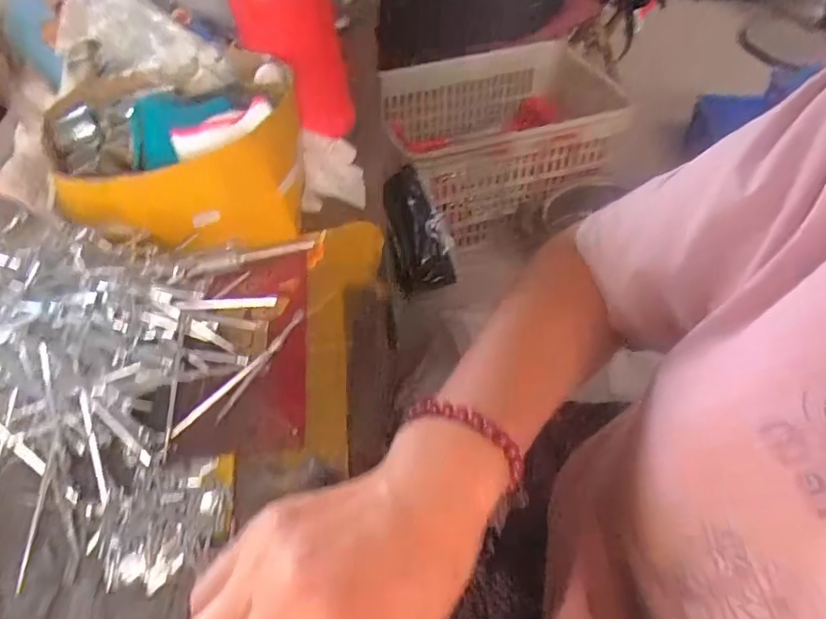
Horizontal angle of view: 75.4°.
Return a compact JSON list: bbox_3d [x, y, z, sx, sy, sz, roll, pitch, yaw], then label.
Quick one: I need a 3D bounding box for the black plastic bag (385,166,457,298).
[{"bbox_3d":[0.011,-0.150,0.999,0.117,0.149,0.181,-6,50,-3],"label":"black plastic bag"}]

